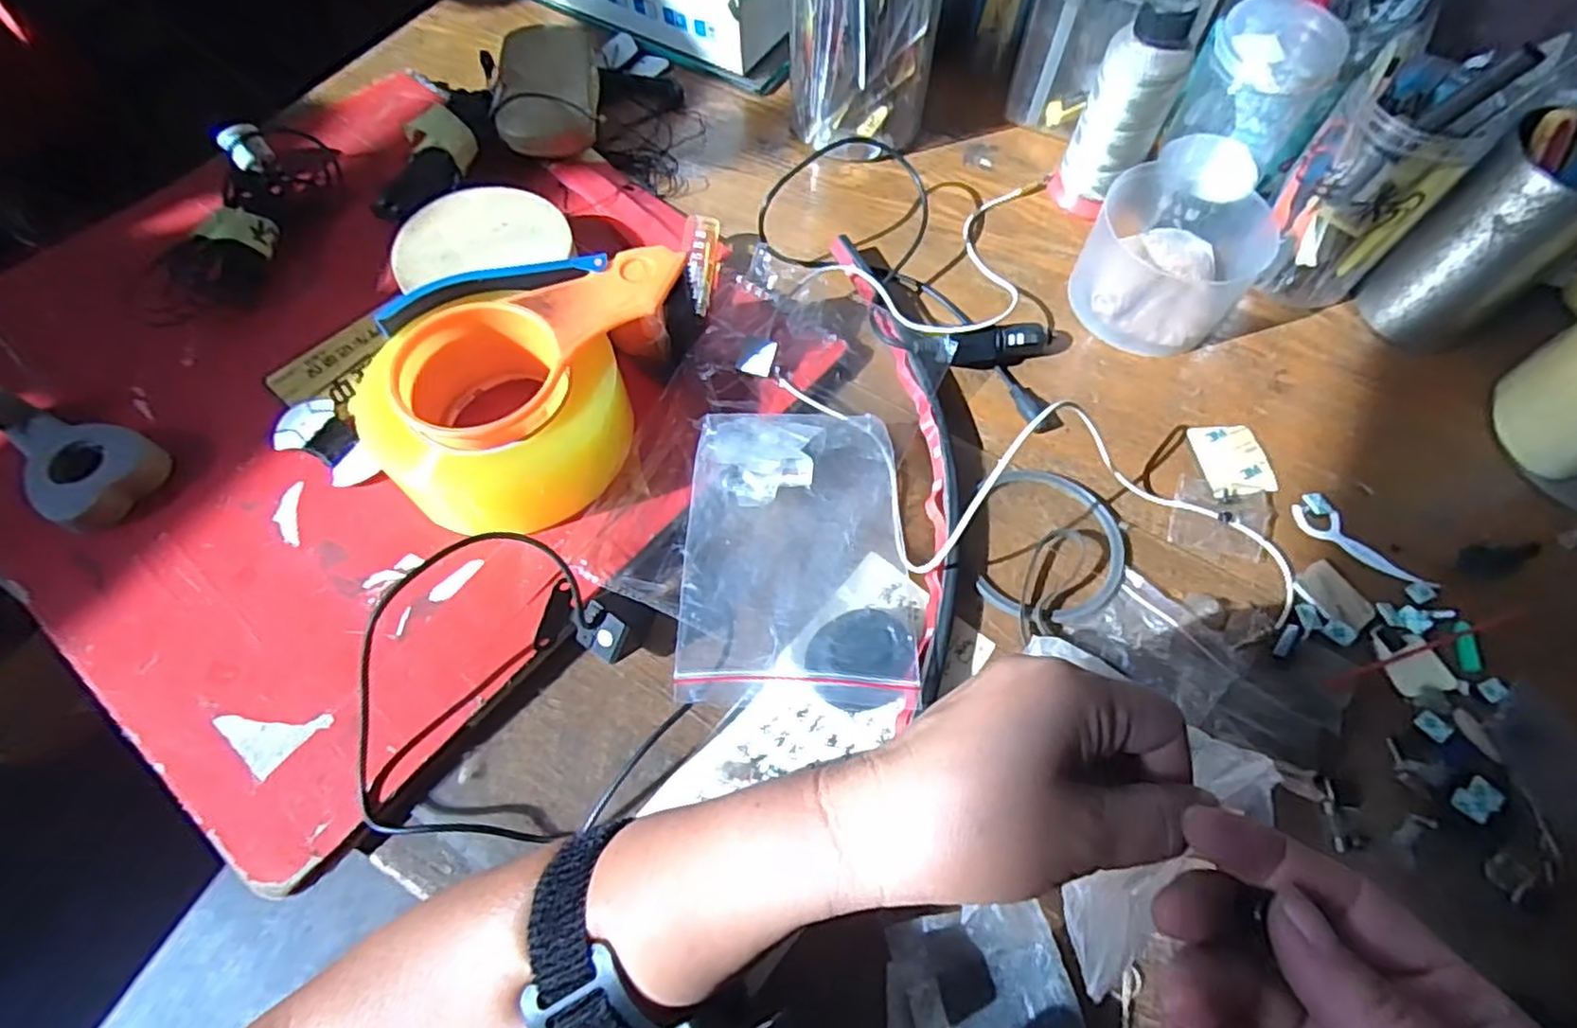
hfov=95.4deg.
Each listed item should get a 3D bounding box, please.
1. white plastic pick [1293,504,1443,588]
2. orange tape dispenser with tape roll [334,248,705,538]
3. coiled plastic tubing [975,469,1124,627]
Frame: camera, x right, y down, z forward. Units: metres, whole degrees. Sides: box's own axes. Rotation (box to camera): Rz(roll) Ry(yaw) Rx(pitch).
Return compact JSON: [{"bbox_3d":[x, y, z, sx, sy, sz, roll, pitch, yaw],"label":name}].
[{"bbox_3d":[0.302,0.016,0.377,0.071,0.005,0.019,33,66,16],"label":"white plastic pick"},{"bbox_3d":[-0.136,-0.071,0.367,0.126,0.062,0.160,19,63,9],"label":"orange tape dispenser with tape roll"},{"bbox_3d":[0.139,0.016,0.374,0.070,0.005,0.090,15,62,7],"label":"coiled plastic tubing"}]

